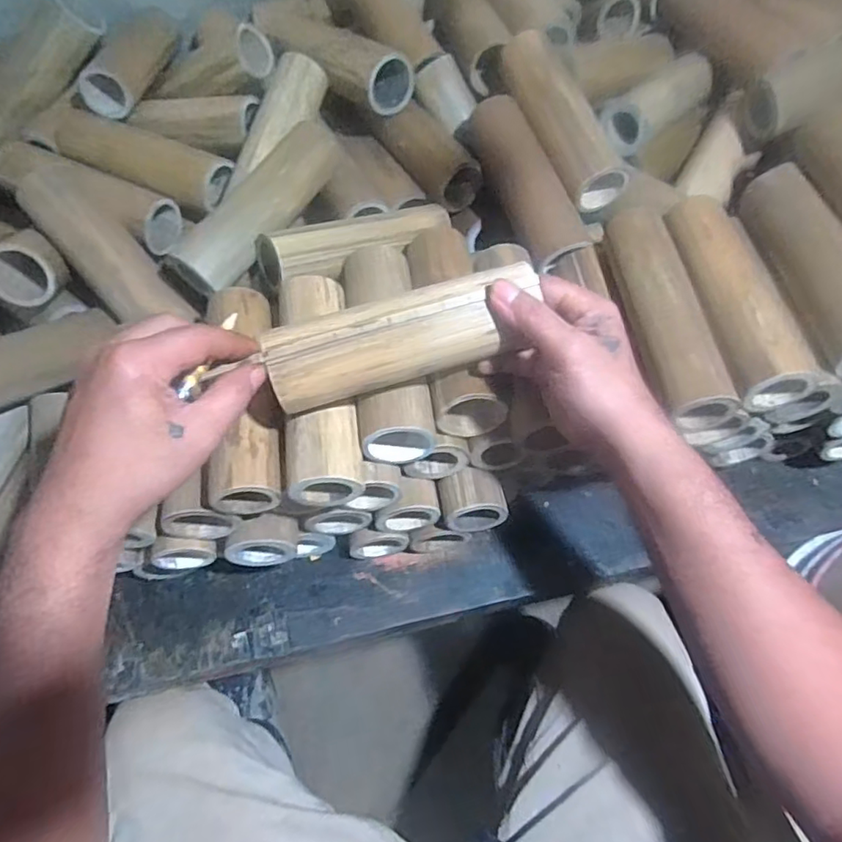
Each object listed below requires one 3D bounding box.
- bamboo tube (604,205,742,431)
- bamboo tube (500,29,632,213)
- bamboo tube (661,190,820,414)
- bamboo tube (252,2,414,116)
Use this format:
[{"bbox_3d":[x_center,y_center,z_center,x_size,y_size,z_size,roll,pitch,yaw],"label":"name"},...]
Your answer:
[{"bbox_3d":[0.180,-0.083,0.437,0.042,0.051,0.178,-7,58,-5],"label":"bamboo tube"},{"bbox_3d":[0.123,-0.277,0.536,0.047,0.056,0.180,-21,75,-13],"label":"bamboo tube"},{"bbox_3d":[0.233,-0.096,0.454,0.050,0.055,0.178,-11,59,-7],"label":"bamboo tube"},{"bbox_3d":[-0.092,-0.368,0.591,0.177,0.046,0.057,36,64,20],"label":"bamboo tube"}]

